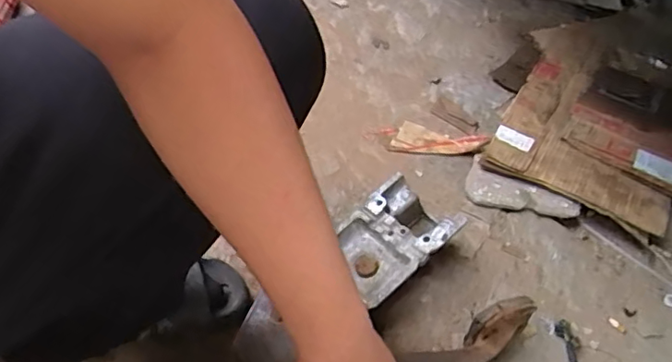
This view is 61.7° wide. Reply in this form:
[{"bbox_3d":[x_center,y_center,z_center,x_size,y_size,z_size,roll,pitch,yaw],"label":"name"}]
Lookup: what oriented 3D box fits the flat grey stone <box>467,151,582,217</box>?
[{"bbox_3d":[0.308,0.023,0.954,0.187,0.019,0.081,23,74,27],"label":"flat grey stone"}]

